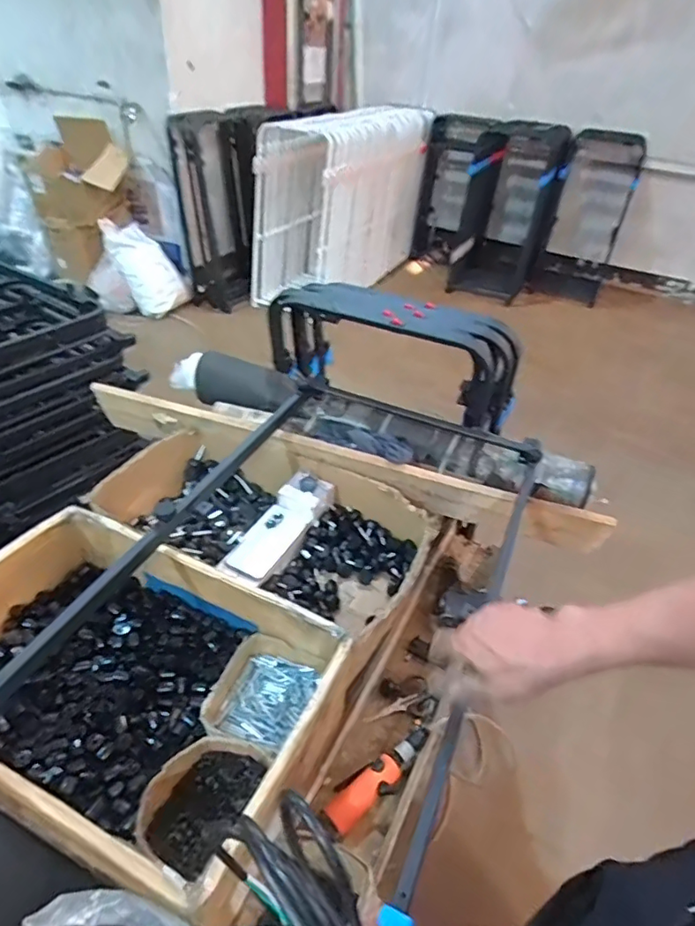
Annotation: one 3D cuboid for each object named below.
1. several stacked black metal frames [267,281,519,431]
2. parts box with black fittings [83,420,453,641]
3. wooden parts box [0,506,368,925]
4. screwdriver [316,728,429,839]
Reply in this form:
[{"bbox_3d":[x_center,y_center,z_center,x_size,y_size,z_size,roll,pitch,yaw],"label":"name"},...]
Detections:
[{"bbox_3d":[0.091,-0.235,1.208,0.529,0.239,0.223,22,41,20],"label":"several stacked black metal frames"},{"bbox_3d":[-0.157,0.098,1.055,0.625,0.143,0.295,18,40,16],"label":"parts box with black fittings"},{"bbox_3d":[-0.299,0.293,0.737,0.522,0.152,0.345,19,40,17],"label":"wooden parts box"},{"bbox_3d":[0.039,0.447,0.776,0.198,0.039,0.061,-21,45,-30],"label":"screwdriver"}]

